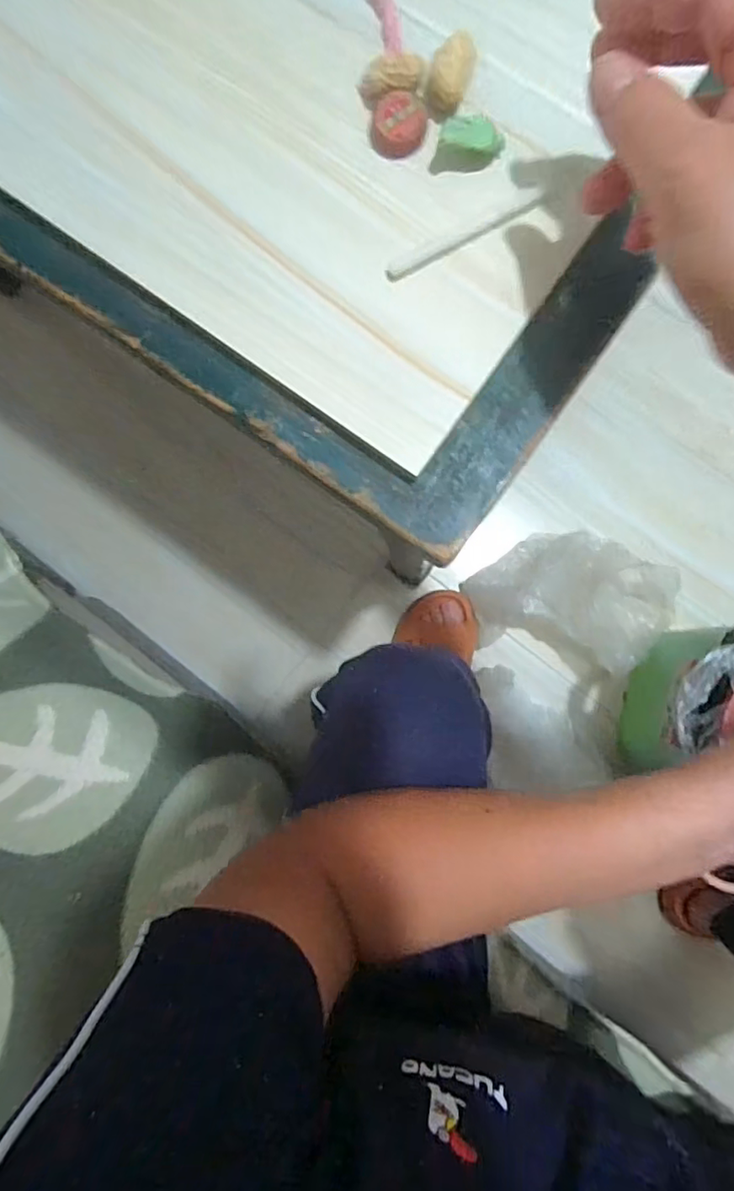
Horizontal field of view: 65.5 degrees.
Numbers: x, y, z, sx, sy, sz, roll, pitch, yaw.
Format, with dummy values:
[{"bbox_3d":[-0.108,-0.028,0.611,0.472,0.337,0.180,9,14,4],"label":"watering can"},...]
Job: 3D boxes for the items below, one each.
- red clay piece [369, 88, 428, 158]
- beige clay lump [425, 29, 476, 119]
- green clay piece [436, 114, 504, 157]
[{"bbox_3d":[0.015,-0.215,0.261,0.025,0.012,0.022,0,90,3],"label":"red clay piece"},{"bbox_3d":[0.037,-0.231,0.257,0.017,0.017,0.030,20,91,2],"label":"beige clay lump"},{"bbox_3d":[0.048,-0.202,0.251,0.033,0.011,0.011,-2,90,-17],"label":"green clay piece"}]

